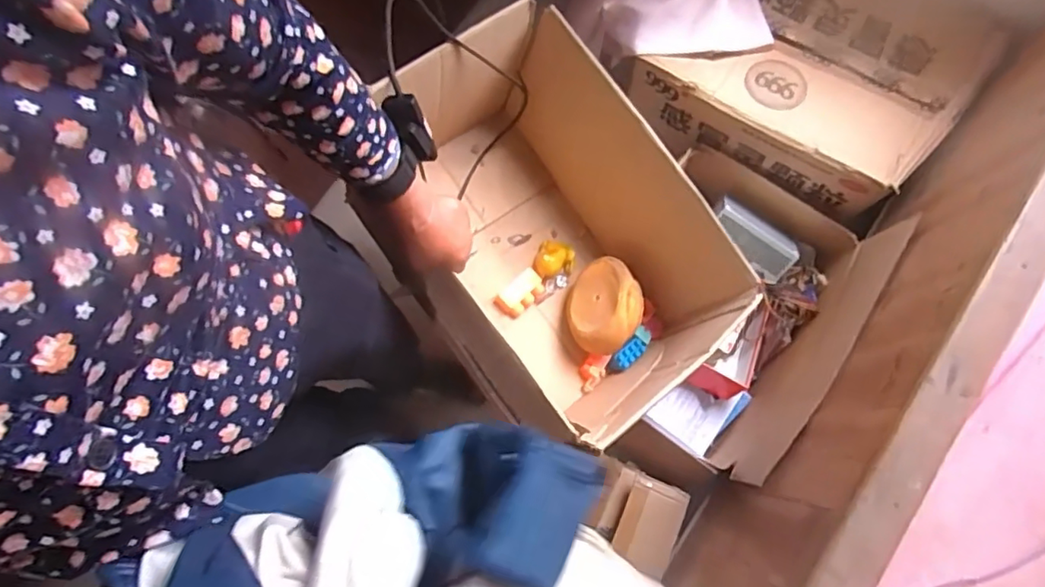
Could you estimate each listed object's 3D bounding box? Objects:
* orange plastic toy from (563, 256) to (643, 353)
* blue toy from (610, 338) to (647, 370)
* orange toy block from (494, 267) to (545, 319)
[{"bbox_3d":[0.126,0.016,0.907,0.133,0.064,0.153,16,76,42],"label":"orange plastic toy"},{"bbox_3d":[0.167,0.096,0.926,0.065,0.019,0.027,-42,88,-4],"label":"blue toy"},{"bbox_3d":[-0.002,-0.001,0.948,0.048,0.029,0.085,40,86,1],"label":"orange toy block"}]

